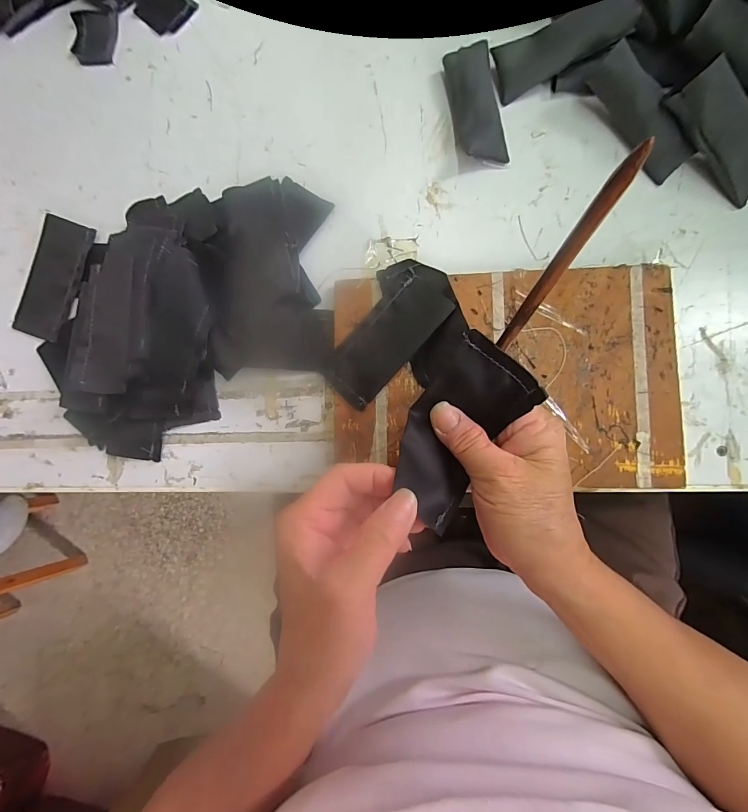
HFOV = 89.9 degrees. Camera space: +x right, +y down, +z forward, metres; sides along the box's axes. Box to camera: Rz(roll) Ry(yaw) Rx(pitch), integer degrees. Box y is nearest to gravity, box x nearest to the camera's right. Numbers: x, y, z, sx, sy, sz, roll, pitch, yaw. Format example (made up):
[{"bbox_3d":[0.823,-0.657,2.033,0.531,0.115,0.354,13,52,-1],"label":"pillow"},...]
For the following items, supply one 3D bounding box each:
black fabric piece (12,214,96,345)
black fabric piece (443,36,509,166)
[{"bbox_3d":[-0.307,-0.122,0.361,0.059,0.010,0.114,18,87,7],"label":"black fabric piece"},{"bbox_3d":[0.089,-0.265,0.328,0.039,0.023,0.102,-11,84,5],"label":"black fabric piece"}]

